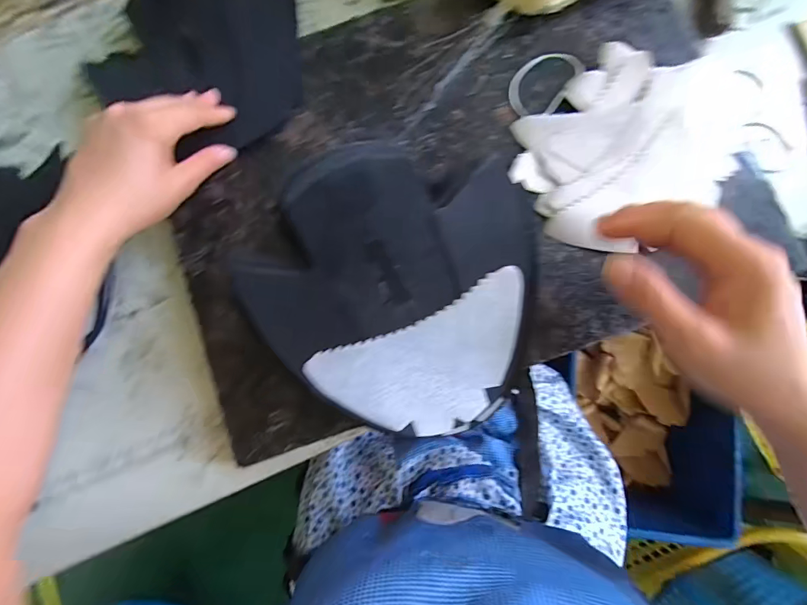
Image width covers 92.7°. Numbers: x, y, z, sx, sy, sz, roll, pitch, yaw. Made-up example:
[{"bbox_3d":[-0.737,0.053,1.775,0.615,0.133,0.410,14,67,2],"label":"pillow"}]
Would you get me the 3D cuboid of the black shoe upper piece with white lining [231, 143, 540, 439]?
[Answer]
[{"bbox_3d":[-0.010,-0.010,0.254,0.185,0.022,0.172,9,85,1],"label":"black shoe upper piece with white lining"}]

